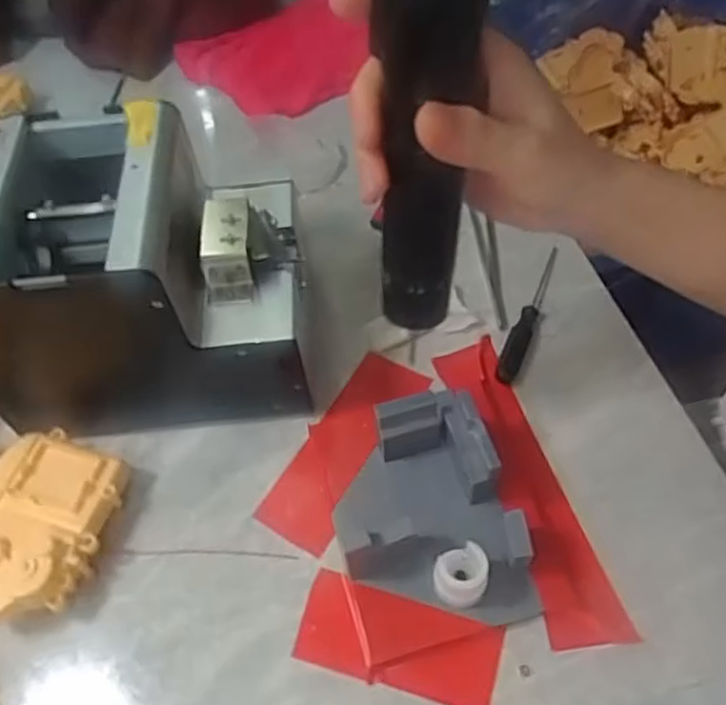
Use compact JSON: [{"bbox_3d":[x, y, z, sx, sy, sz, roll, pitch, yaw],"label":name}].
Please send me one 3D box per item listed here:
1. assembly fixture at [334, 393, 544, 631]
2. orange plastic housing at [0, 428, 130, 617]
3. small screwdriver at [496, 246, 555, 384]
[{"bbox_3d":[0.032,0.086,0.370,0.088,0.050,0.112,-16,56,-5],"label":"assembly fixture"},{"bbox_3d":[-0.179,0.096,0.393,0.076,0.037,0.104,11,57,12],"label":"orange plastic housing"},{"bbox_3d":[0.108,-0.027,0.464,0.014,0.009,0.114,16,59,16],"label":"small screwdriver"}]

